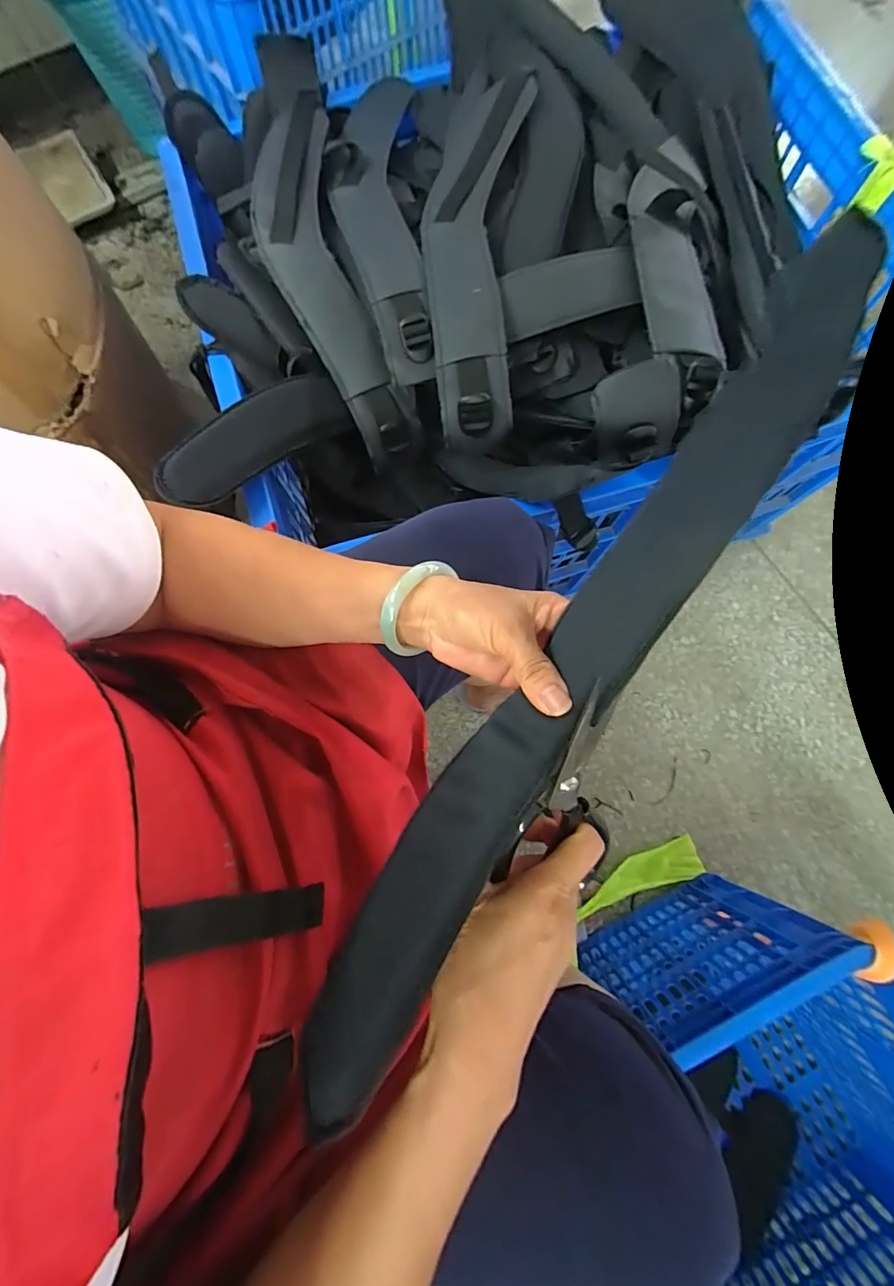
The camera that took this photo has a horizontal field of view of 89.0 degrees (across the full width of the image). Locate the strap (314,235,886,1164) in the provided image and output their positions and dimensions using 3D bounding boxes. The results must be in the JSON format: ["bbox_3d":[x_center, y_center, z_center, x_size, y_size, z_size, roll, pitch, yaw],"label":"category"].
[{"bbox_3d":[0.065,0.017,0.233,0.048,0.092,0.452,34,90,9],"label":"strap"}]

